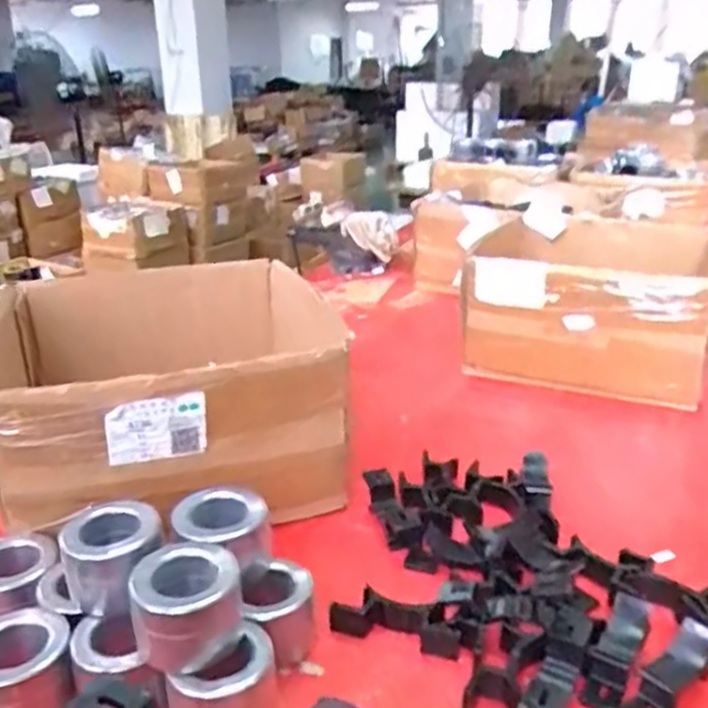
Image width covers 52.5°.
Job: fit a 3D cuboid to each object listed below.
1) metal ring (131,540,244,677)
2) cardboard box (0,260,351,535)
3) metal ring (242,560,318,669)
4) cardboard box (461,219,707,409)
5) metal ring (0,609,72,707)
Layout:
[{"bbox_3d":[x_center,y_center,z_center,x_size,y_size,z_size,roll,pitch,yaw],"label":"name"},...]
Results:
[{"bbox_3d":[-0.111,0.171,0.483,0.068,0.059,0.068,-5,22,-10],"label":"metal ring"},{"bbox_3d":[-0.186,0.036,0.769,0.332,0.167,0.338,-7,22,-13],"label":"cardboard box"},{"bbox_3d":[-0.056,0.200,0.550,0.054,0.058,0.058,-1,22,1],"label":"metal ring"},{"bbox_3d":[0.354,-0.081,1.065,0.316,0.171,0.330,8,23,22],"label":"cardboard box"},{"bbox_3d":[-0.229,0.222,0.493,0.068,0.054,0.070,-10,23,-21],"label":"metal ring"}]

